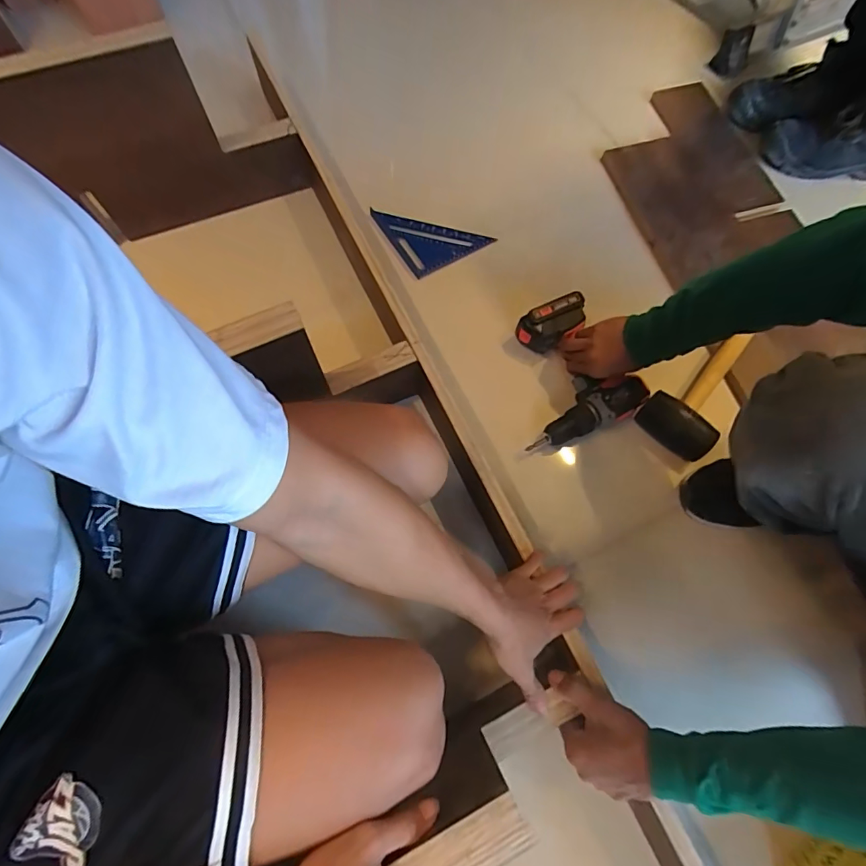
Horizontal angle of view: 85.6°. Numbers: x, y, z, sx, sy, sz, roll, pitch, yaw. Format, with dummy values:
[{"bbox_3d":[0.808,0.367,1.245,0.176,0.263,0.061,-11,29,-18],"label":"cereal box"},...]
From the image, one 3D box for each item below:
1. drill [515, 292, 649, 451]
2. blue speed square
[{"bbox_3d":[0.221,-0.104,0.776,0.203,0.083,0.216,-20,72,-8],"label":"drill"},{"bbox_3d":[-0.003,-0.398,0.910,0.166,0.022,0.172,-28,73,-11],"label":"blue speed square"}]

